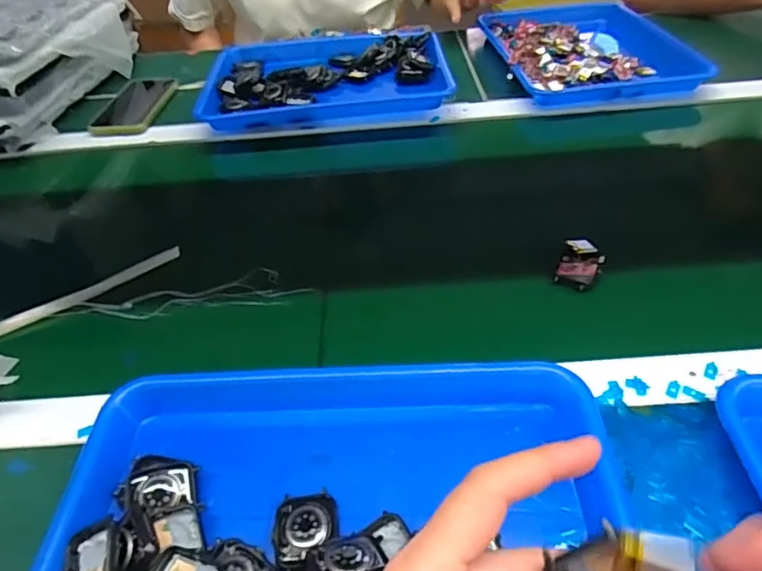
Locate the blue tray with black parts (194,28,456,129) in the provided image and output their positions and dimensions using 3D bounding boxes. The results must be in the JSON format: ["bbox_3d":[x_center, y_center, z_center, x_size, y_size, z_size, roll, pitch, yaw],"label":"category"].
[{"bbox_3d":[-0.079,-0.307,0.783,0.325,0.038,0.247,-6,44,-1],"label":"blue tray with black parts"}]

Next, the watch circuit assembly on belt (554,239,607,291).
[{"bbox_3d":[0.177,-0.022,0.482,0.035,0.021,0.048,14,47,18],"label":"watch circuit assembly on belt"}]

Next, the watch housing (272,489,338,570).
[{"bbox_3d":[-0.045,0.146,0.324,0.036,0.007,0.045,-5,44,0],"label":"watch housing"}]

